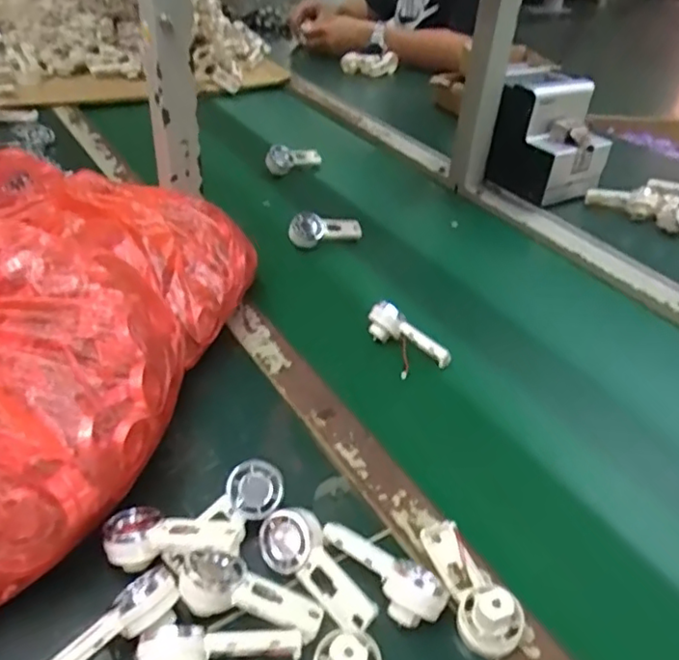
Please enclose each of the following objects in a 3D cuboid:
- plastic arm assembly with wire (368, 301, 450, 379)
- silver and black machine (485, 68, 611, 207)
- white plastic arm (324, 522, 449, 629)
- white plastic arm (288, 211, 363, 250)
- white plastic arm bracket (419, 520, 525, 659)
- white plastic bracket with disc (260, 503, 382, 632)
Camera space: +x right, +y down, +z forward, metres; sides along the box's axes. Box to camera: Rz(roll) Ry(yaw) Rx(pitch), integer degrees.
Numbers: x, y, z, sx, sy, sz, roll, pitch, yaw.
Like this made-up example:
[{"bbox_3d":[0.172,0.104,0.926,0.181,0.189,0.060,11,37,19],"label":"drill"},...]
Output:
[{"bbox_3d":[0.066,0.011,0.641,0.034,0.043,0.090,-26,47,-32],"label":"plastic arm assembly with wire"},{"bbox_3d":[0.296,-0.276,0.912,0.134,0.137,0.148,-25,46,-31],"label":"silver and black machine"},{"bbox_3d":[0.025,0.158,0.418,0.091,0.028,0.028,29,45,28],"label":"white plastic arm"},{"bbox_3d":[-0.019,-0.126,0.814,0.097,0.043,0.033,-14,42,-21],"label":"white plastic arm"},{"bbox_3d":[0.088,0.164,0.424,0.038,0.031,0.093,-7,40,-13],"label":"white plastic arm bracket"},{"bbox_3d":[-0.017,0.156,0.418,0.040,0.017,0.091,-19,44,-26],"label":"white plastic bracket with disc"}]

